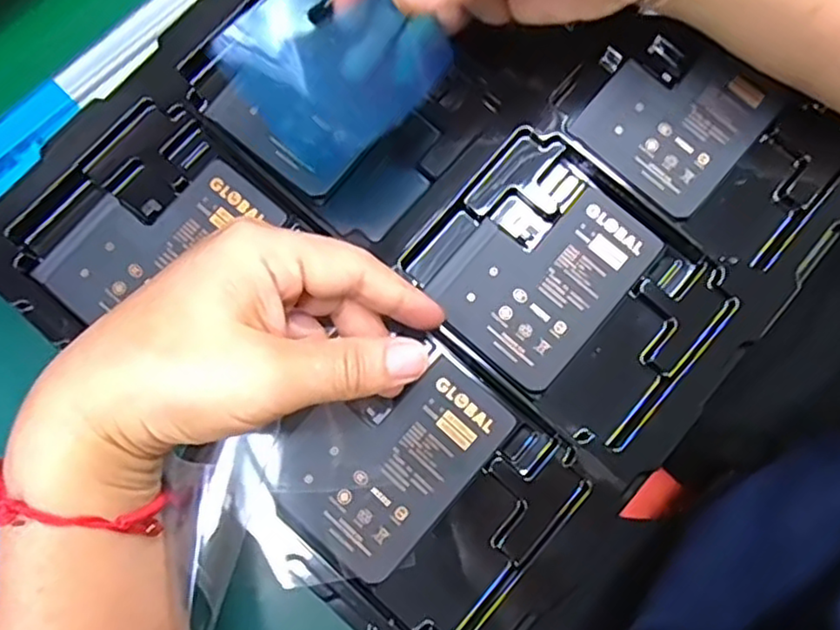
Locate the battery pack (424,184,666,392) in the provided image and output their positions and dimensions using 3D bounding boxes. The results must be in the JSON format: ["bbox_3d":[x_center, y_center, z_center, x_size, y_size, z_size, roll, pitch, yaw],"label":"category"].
[{"bbox_3d":[0.054,-0.020,0.295,0.066,0.004,0.088,41,82,6],"label":"battery pack"}]

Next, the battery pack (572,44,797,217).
[{"bbox_3d":[0.116,-0.089,0.308,0.066,0.008,0.075,39,81,6],"label":"battery pack"}]

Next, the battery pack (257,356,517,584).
[{"bbox_3d":[-0.013,0.055,0.280,0.066,0.004,0.087,42,82,7],"label":"battery pack"}]

